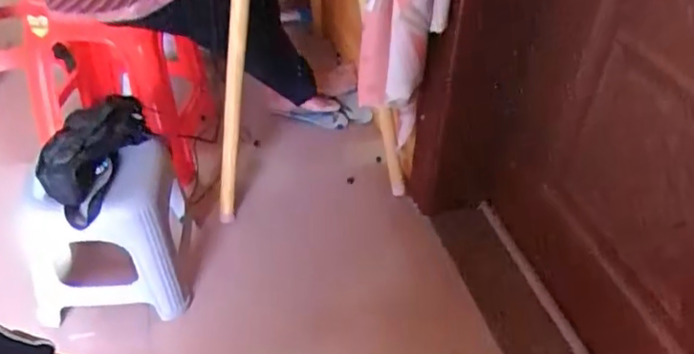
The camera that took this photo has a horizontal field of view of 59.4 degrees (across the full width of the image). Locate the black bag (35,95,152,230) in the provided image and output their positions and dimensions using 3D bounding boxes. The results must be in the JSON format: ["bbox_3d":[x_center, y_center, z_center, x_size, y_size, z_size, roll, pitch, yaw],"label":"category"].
[{"bbox_3d":[-0.489,-0.054,1.195,0.115,0.117,0.308,9,42,7],"label":"black bag"}]

